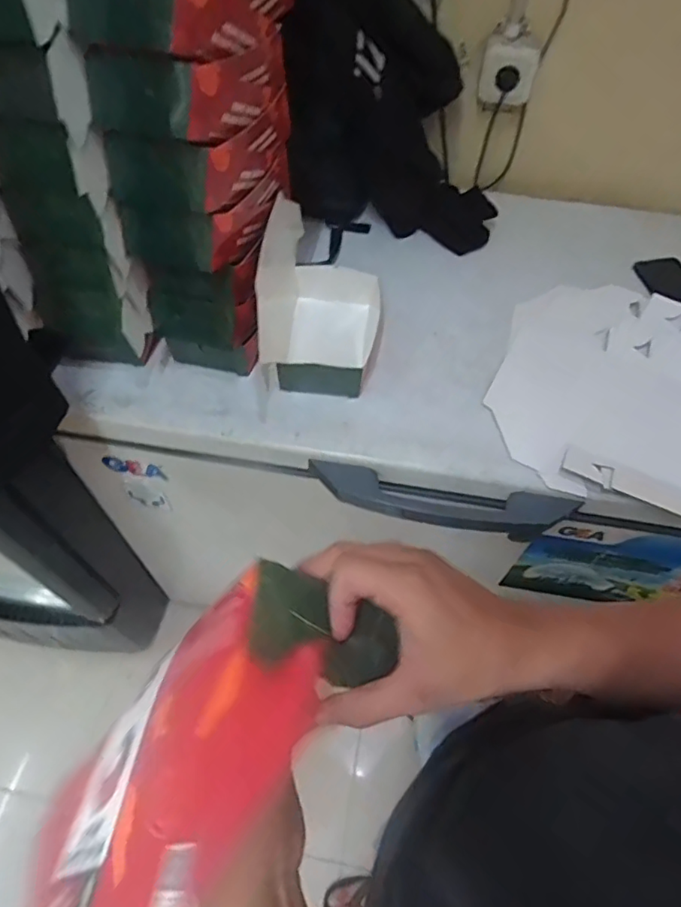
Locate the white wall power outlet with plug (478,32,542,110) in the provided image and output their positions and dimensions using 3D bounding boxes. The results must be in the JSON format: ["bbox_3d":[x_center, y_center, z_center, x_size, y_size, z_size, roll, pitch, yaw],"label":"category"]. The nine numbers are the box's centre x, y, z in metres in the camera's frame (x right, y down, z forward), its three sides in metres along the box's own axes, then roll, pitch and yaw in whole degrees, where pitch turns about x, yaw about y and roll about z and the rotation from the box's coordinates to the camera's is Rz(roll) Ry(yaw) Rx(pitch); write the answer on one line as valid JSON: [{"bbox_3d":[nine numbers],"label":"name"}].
[{"bbox_3d":[0.258,-0.582,0.868,0.081,0.094,0.022,11,58,5],"label":"white wall power outlet with plug"}]

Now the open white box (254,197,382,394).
[{"bbox_3d":[-0.026,-0.207,0.761,0.157,0.159,0.219,8,58,3],"label":"open white box"}]

